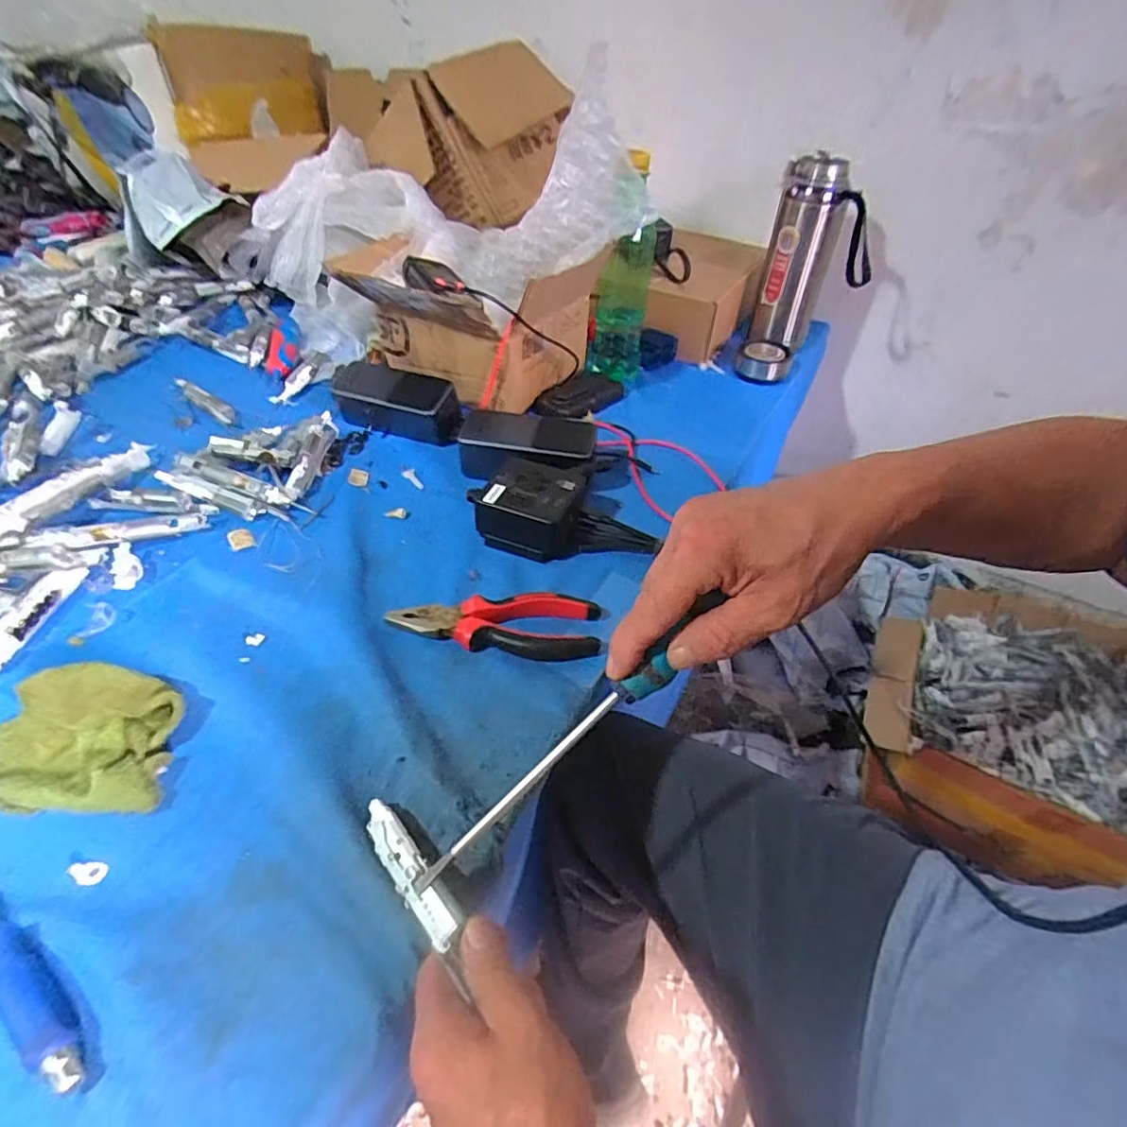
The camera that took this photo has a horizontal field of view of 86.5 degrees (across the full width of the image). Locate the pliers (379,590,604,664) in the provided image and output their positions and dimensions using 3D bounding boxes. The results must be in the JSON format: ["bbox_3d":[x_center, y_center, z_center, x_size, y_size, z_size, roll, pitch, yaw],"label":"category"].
[{"bbox_3d":[-0.052,0.044,0.454,0.156,0.018,0.052,3,44,1],"label":"pliers"}]

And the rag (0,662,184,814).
[{"bbox_3d":[-0.307,0.107,0.372,0.124,0.032,0.082,3,44,1],"label":"rag"}]

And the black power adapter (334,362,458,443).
[{"bbox_3d":[-0.176,-0.172,0.634,0.144,0.051,0.057,17,70,15],"label":"black power adapter"}]

